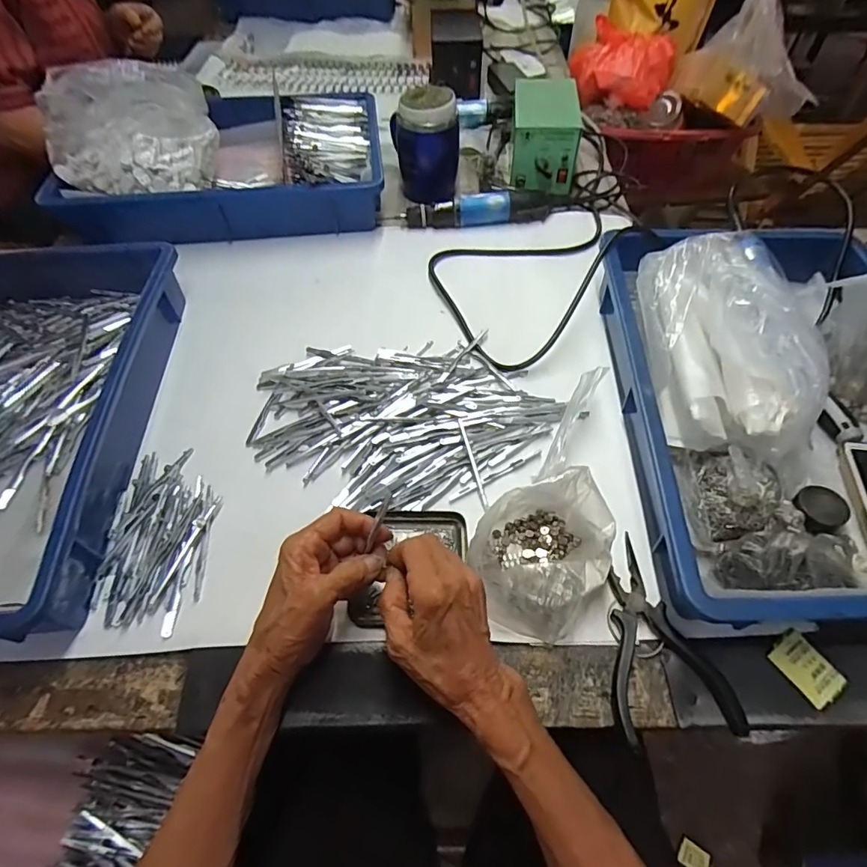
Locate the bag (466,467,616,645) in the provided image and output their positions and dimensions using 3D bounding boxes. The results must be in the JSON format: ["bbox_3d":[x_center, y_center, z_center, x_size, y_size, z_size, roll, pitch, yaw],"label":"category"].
[{"bbox_3d":[0.087,0.095,0.385,0.119,0.058,0.105,-27,59,-17],"label":"bag"}]

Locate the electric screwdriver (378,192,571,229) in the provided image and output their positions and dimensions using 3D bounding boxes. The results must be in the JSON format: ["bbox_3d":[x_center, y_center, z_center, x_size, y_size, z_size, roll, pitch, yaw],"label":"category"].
[{"bbox_3d":[0.059,-0.316,0.676,0.257,0.035,0.032,-2,56,-1],"label":"electric screwdriver"}]

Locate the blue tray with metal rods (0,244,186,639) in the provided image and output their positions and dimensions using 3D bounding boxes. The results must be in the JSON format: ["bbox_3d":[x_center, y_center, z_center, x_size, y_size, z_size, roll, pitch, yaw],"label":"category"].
[{"bbox_3d":[-0.422,-0.037,0.462,0.289,0.070,0.436,-3,56,-1],"label":"blue tray with metal rods"}]

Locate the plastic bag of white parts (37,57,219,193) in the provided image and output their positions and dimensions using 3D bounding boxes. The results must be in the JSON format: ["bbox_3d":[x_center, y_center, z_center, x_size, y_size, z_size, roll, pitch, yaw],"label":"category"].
[{"bbox_3d":[-0.392,-0.403,0.625,0.180,0.120,0.174,-9,56,-6],"label":"plastic bag of white parts"}]

